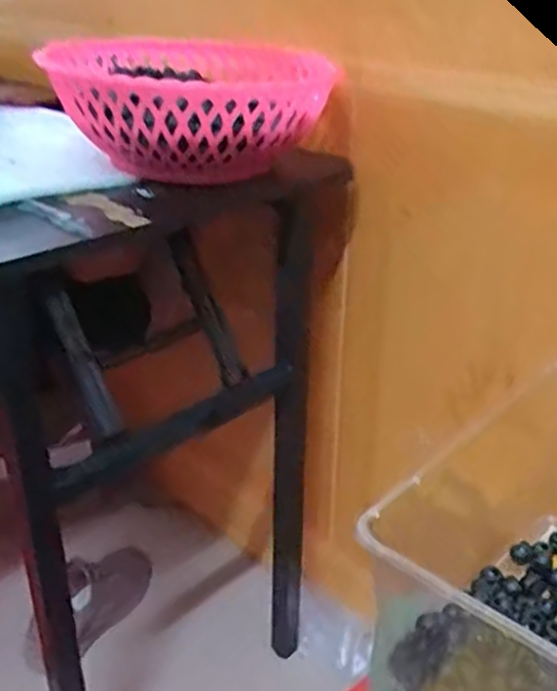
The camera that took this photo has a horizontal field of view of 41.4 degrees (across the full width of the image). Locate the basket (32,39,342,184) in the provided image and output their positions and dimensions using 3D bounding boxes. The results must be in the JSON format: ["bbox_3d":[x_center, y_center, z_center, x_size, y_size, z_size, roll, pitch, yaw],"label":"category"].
[{"bbox_3d":[-0.114,-0.275,0.833,0.263,0.108,0.370,-11,30,-19],"label":"basket"}]

